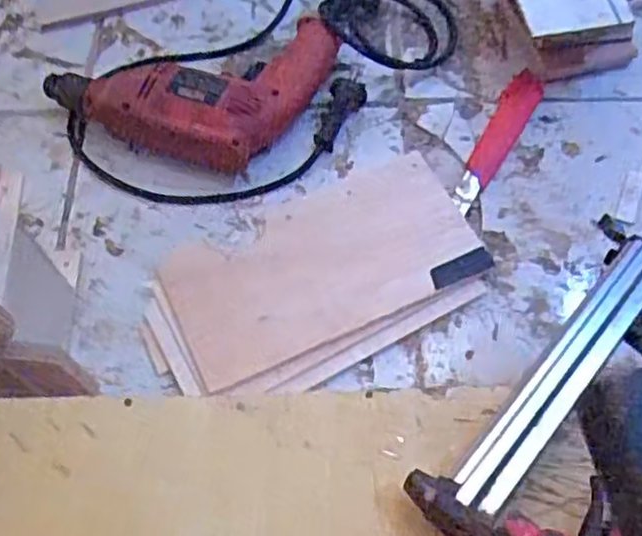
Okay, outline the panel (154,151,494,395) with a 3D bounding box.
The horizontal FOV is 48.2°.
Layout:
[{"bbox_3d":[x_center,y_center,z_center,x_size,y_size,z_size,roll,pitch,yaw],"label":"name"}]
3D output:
[{"bbox_3d":[0.001,-0.003,0.582,0.247,0.016,0.127,-23,64,-11],"label":"panel"}]

